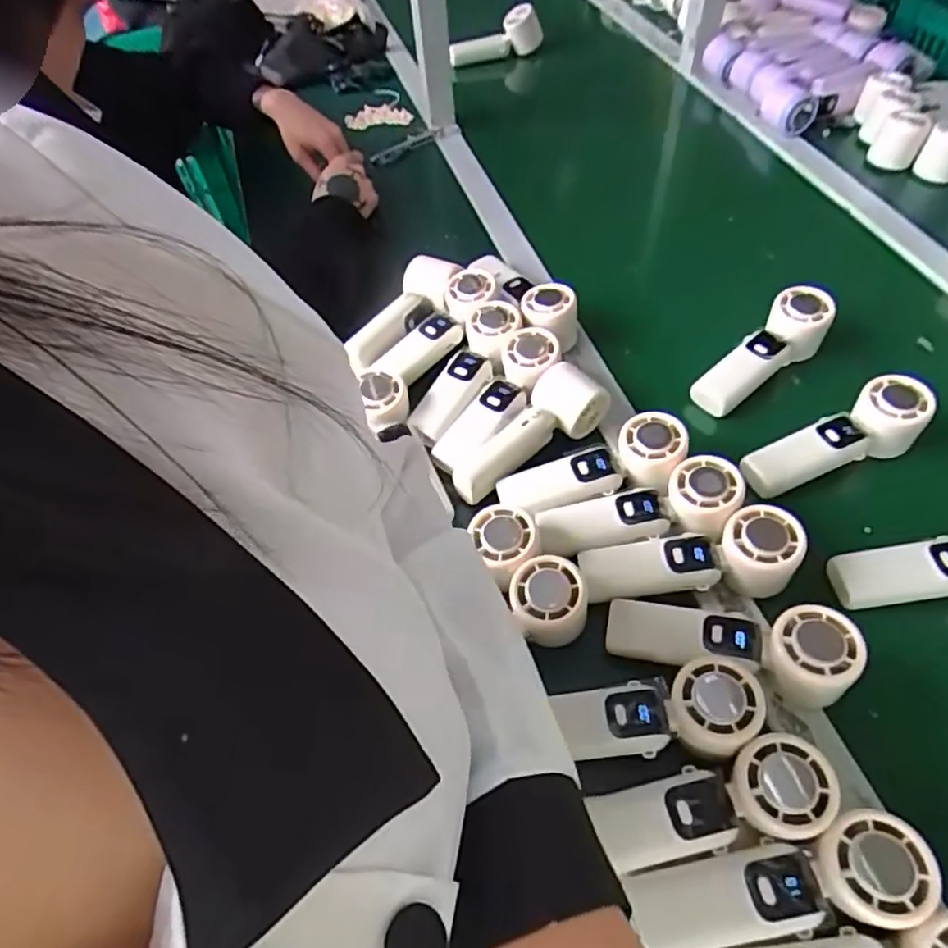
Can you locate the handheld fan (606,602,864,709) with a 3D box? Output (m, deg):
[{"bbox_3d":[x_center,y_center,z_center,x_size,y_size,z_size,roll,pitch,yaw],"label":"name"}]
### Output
[{"bbox_3d":[0.185,0.125,0.461,0.169,0.054,0.054,3,53,23],"label":"handheld fan"}]

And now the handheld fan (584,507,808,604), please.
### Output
[{"bbox_3d":[0.170,0.072,0.500,0.167,0.051,0.052,-12,52,14],"label":"handheld fan"}]

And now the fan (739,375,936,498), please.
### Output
[{"bbox_3d":[0.318,-0.027,0.560,0.164,0.047,0.052,-26,55,1],"label":"fan"}]

